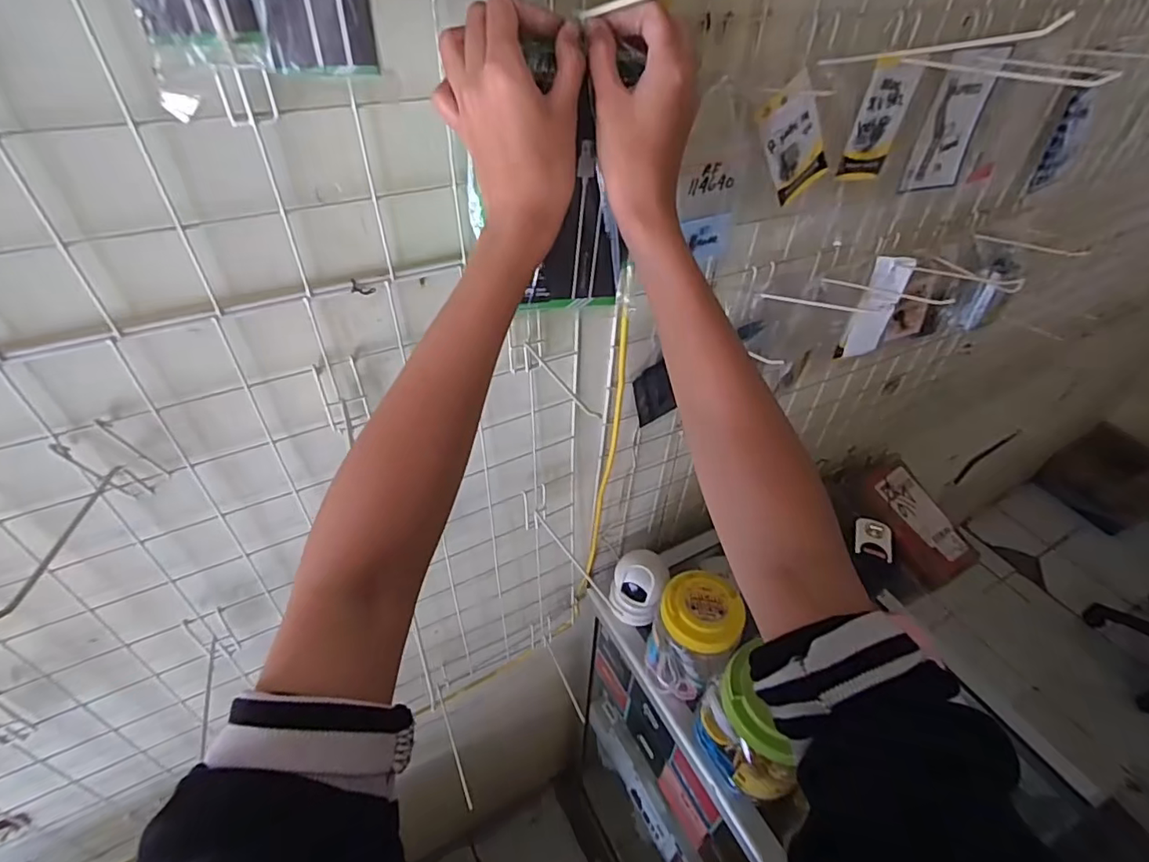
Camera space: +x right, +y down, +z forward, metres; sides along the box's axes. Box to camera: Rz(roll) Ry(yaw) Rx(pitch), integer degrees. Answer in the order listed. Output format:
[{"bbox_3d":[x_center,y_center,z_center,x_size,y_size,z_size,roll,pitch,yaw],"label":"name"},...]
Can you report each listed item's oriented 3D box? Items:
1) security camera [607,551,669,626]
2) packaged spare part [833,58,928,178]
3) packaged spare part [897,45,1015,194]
[{"bbox_3d":[0.087,0.215,0.761,0.071,0.094,0.063,20,46,18],"label":"security camera"},{"bbox_3d":[0.309,-0.315,0.569,0.066,0.117,0.017,-14,47,-16],"label":"packaged spare part"},{"bbox_3d":[0.416,-0.336,0.606,0.092,0.142,0.011,-17,46,-14],"label":"packaged spare part"}]

